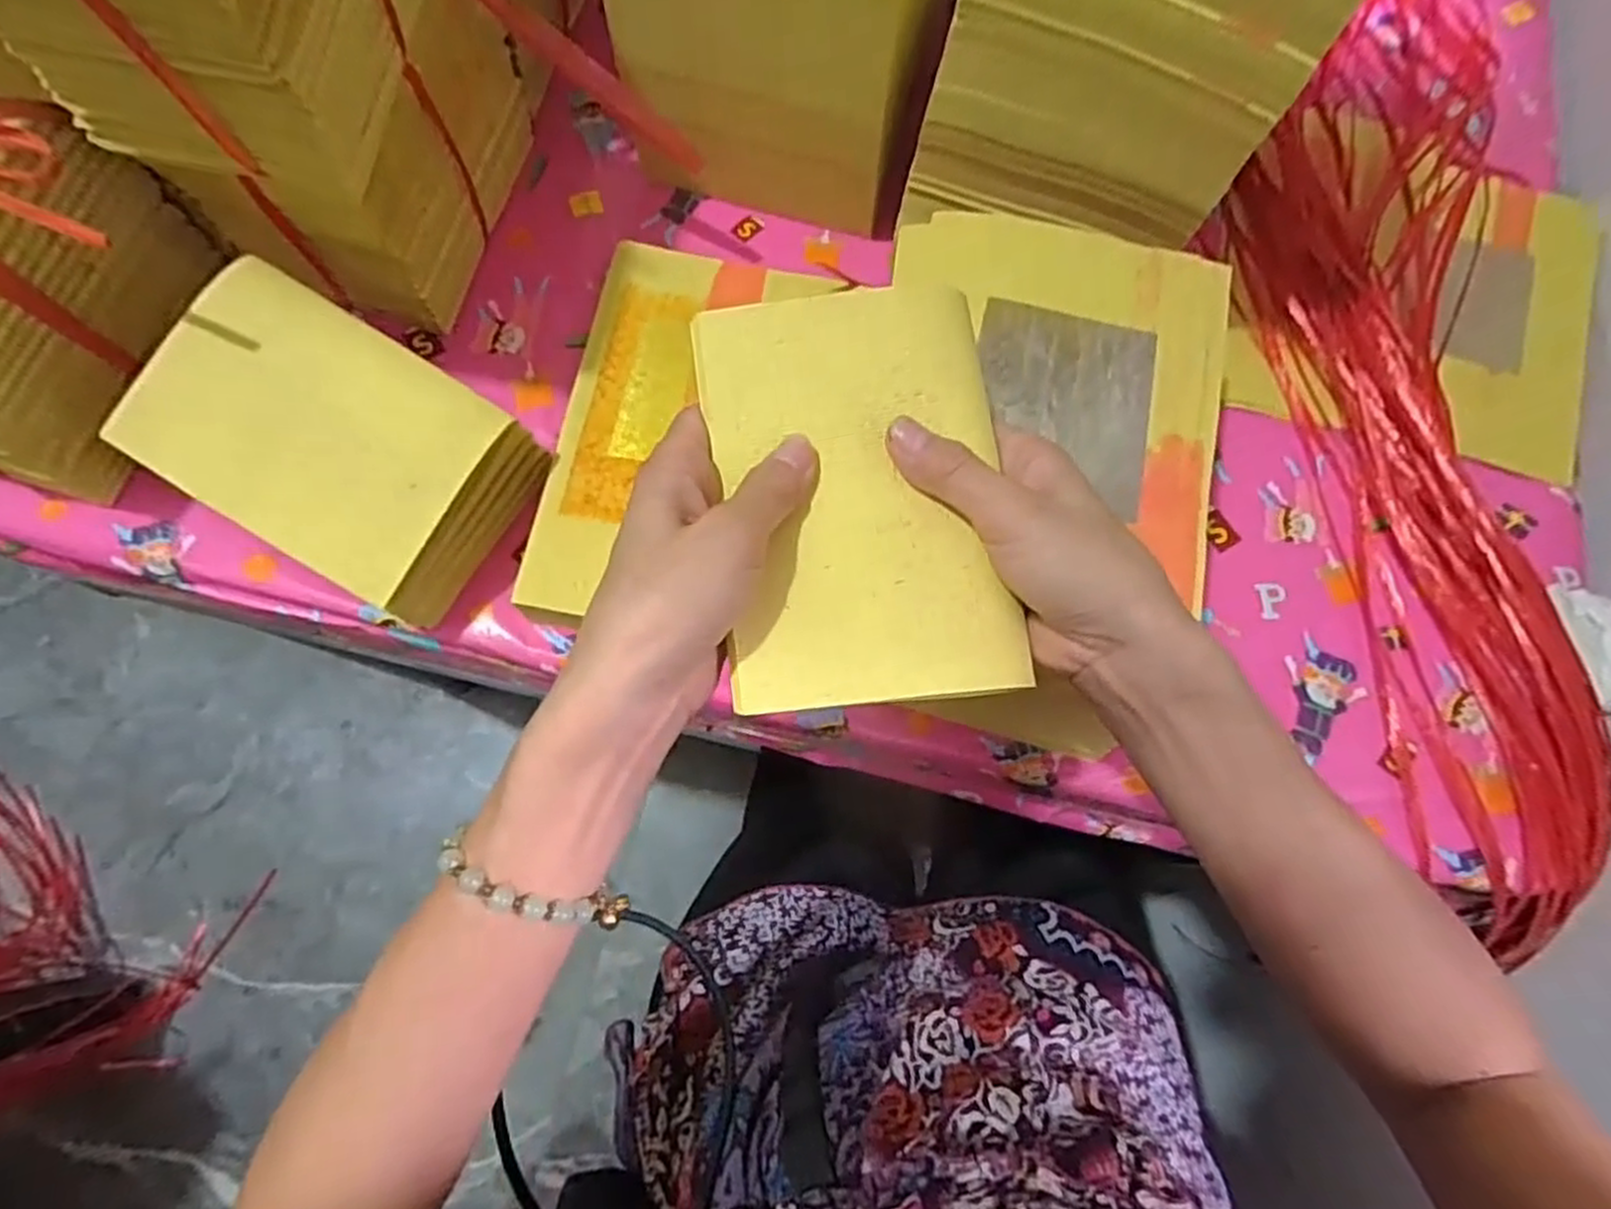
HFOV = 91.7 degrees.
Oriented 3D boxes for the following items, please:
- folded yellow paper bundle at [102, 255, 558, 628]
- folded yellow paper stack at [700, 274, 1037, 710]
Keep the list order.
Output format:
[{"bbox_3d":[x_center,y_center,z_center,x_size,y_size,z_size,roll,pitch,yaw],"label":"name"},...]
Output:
[{"bbox_3d":[-0.242,-0.081,0.412,0.163,0.076,0.116,29,75,6],"label":"folded yellow paper bundle"},{"bbox_3d":[0.021,-0.044,0.294,0.109,0.014,0.160,-7,74,-4],"label":"folded yellow paper stack"}]

